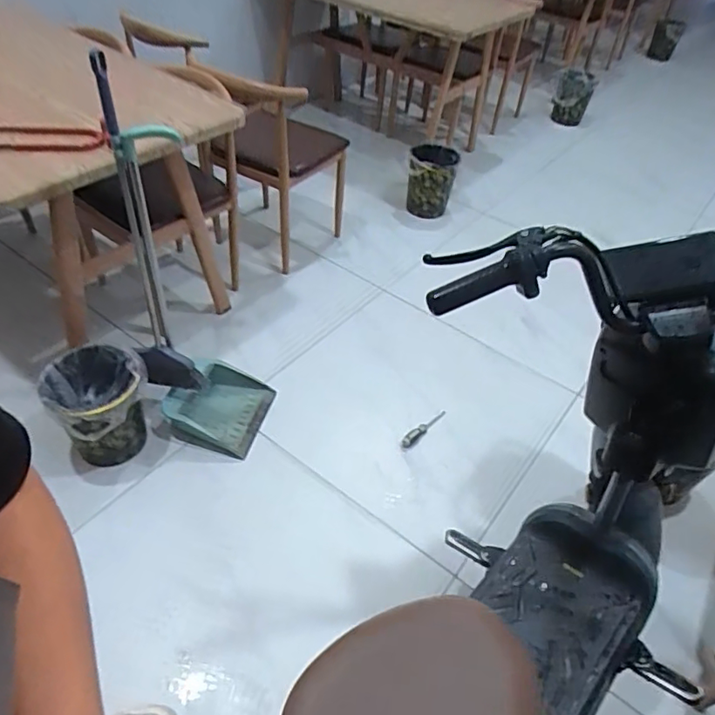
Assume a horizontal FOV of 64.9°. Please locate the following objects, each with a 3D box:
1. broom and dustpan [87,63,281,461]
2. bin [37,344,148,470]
[{"bbox_3d":[-0.414,-0.139,1.380,0.312,0.985,0.265,9,45,3],"label":"broom and dustpan"},{"bbox_3d":[-0.675,0.139,1.497,0.214,0.268,0.224,3,45,-3],"label":"bin"}]

